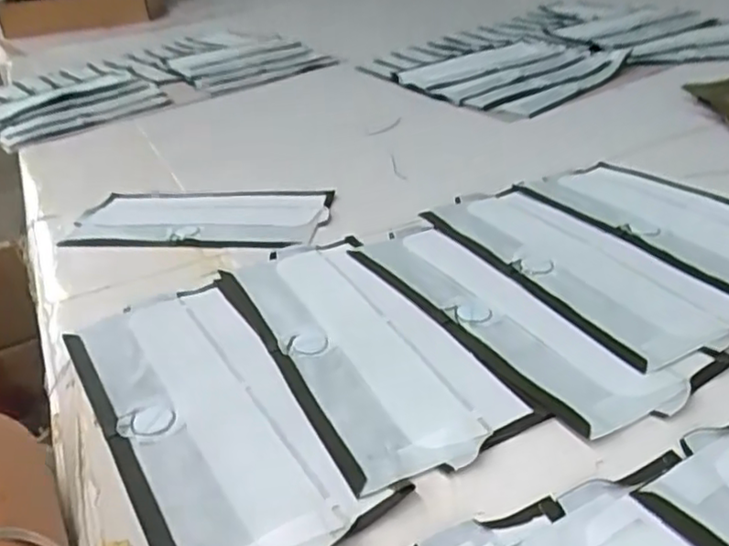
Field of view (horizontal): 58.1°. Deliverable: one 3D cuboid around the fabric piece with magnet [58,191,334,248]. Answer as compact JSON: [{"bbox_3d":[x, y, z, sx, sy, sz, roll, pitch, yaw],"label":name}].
[{"bbox_3d":[-0.156,-0.051,0.629,0.244,0.017,0.109,-5,37,12],"label":"fabric piece with magnet"}]

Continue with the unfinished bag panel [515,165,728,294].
[{"bbox_3d":[0.228,-0.039,0.486,0.114,0.007,0.230,-27,38,-18],"label":"unfinished bag panel"}]

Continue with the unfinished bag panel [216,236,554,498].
[{"bbox_3d":[-0.009,0.038,0.393,0.097,0.005,0.228,-20,35,-22],"label":"unfinished bag panel"}]

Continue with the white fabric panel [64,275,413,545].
[{"bbox_3d":[-0.086,0.072,0.352,0.101,0.007,0.231,-23,36,-27],"label":"white fabric panel"}]

